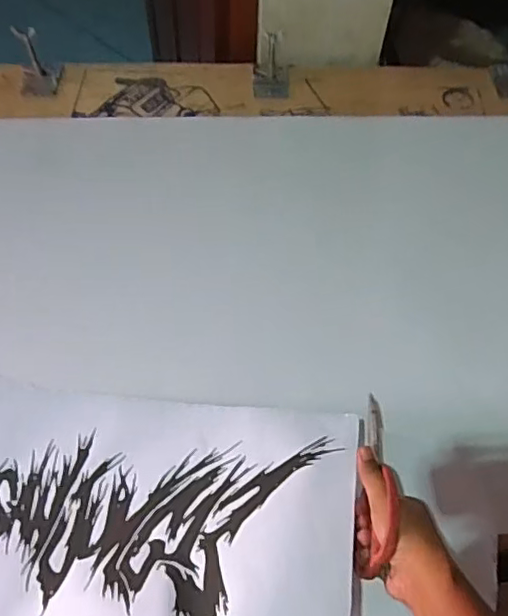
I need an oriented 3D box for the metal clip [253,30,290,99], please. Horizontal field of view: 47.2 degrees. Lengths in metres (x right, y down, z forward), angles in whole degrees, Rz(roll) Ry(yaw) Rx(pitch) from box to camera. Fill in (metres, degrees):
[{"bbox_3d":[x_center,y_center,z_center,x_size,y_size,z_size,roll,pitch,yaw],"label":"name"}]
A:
[{"bbox_3d":[0.031,-0.404,0.937,0.062,0.101,0.066,0,60,-2],"label":"metal clip"}]

